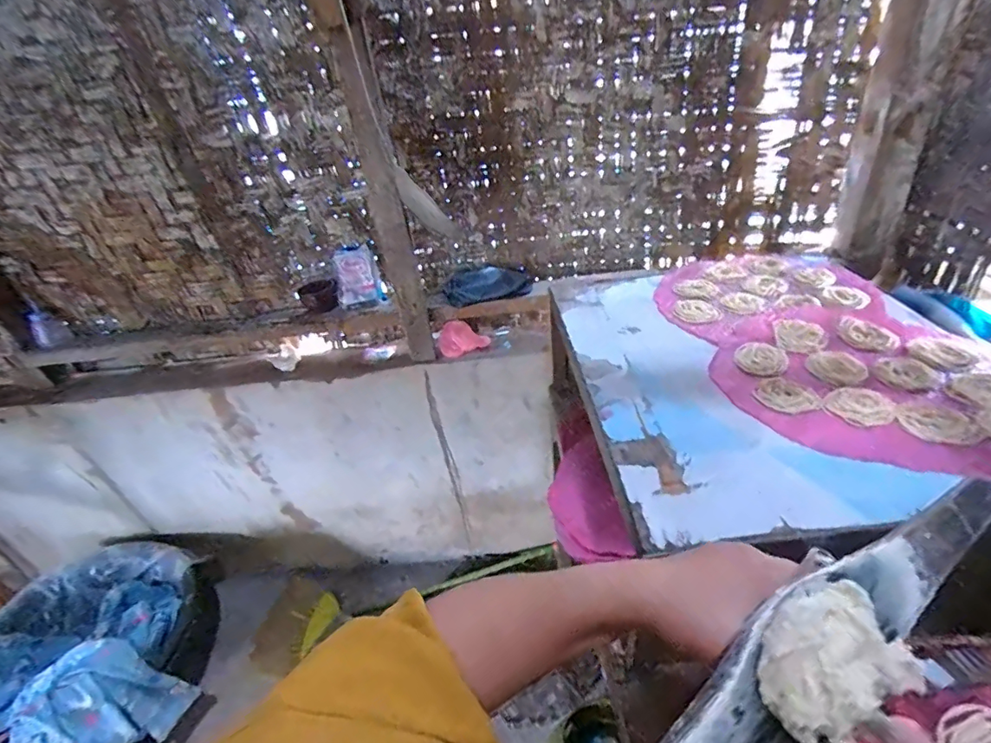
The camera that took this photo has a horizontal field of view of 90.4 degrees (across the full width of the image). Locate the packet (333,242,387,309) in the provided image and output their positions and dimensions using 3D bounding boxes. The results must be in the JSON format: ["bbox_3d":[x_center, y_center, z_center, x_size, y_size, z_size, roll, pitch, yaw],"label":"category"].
[{"bbox_3d":[-0.330,-0.222,1.161,0.097,0.132,0.028,-15,18,-5],"label":"packet"}]

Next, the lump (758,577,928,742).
[{"bbox_3d":[0.155,0.131,0.226,0.074,0.035,0.049,-20,37,-17],"label":"lump"}]

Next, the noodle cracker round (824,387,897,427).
[{"bbox_3d":[0.444,0.042,0.598,0.068,0.005,0.066,-5,35,4],"label":"noodle cracker round"}]

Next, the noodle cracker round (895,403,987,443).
[{"bbox_3d":[0.504,0.058,0.563,0.071,0.005,0.065,-5,35,4],"label":"noodle cracker round"}]

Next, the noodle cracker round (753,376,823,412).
[{"bbox_3d":[0.372,0.030,0.631,0.067,0.004,0.069,-5,35,4],"label":"noodle cracker round"}]

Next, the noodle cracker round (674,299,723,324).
[{"bbox_3d":[0.335,-0.101,0.819,0.066,0.005,0.077,-22,37,-20],"label":"noodle cracker round"}]

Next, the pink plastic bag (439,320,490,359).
[{"bbox_3d":[-0.076,-0.080,1.178,0.124,0.069,0.065,-10,35,-2],"label":"pink plastic bag"}]

